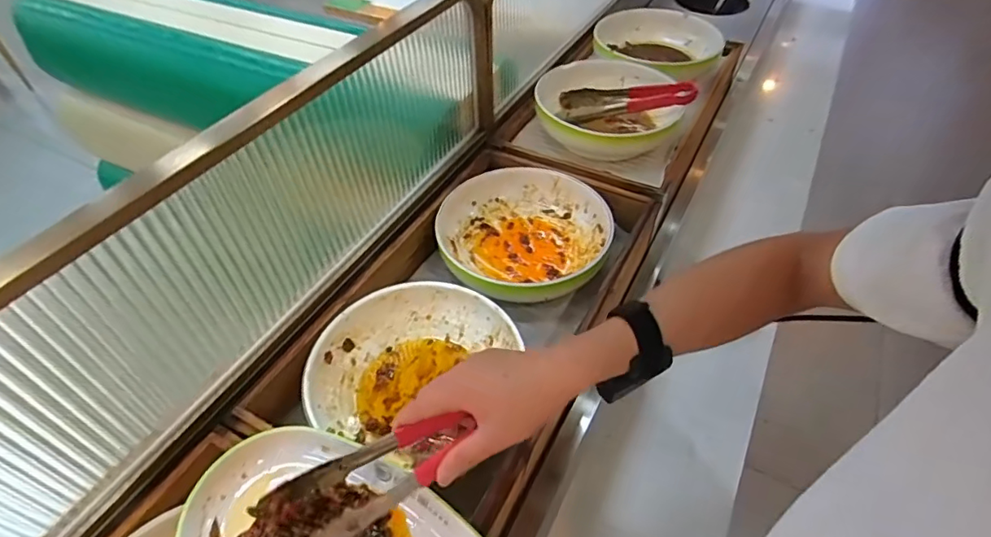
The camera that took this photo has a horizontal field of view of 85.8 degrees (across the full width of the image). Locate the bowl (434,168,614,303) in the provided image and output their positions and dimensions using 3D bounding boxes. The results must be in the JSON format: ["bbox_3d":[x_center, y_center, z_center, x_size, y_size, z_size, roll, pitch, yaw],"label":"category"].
[{"bbox_3d":[0.037,-0.045,0.777,0.239,0.066,0.241,0,47,0],"label":"bowl"}]

